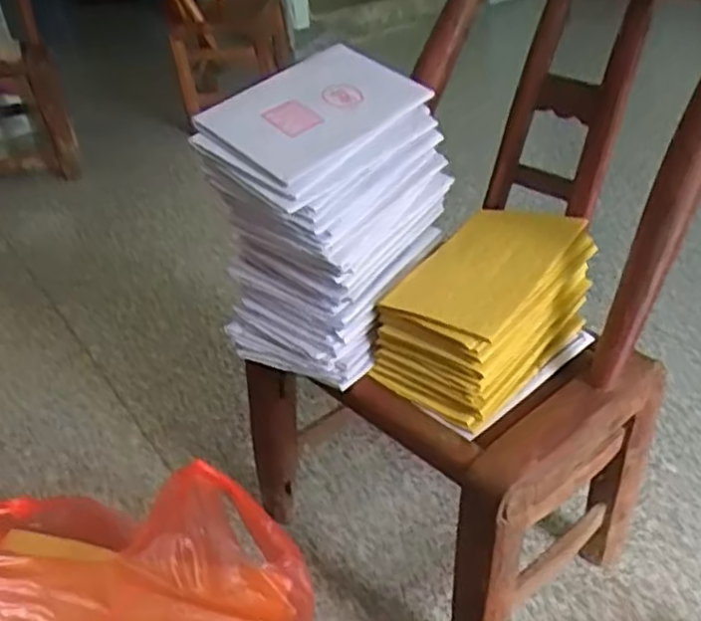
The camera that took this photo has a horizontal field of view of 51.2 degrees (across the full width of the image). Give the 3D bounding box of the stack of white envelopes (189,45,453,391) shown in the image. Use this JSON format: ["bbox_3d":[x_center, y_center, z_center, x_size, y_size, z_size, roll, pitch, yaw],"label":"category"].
[{"bbox_3d":[-0.020,-0.100,0.736,0.143,0.252,0.216,17,40,27],"label":"stack of white envelopes"}]

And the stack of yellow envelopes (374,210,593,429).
[{"bbox_3d":[0.138,-0.006,0.745,0.141,0.106,0.219,26,45,36],"label":"stack of yellow envelopes"}]

